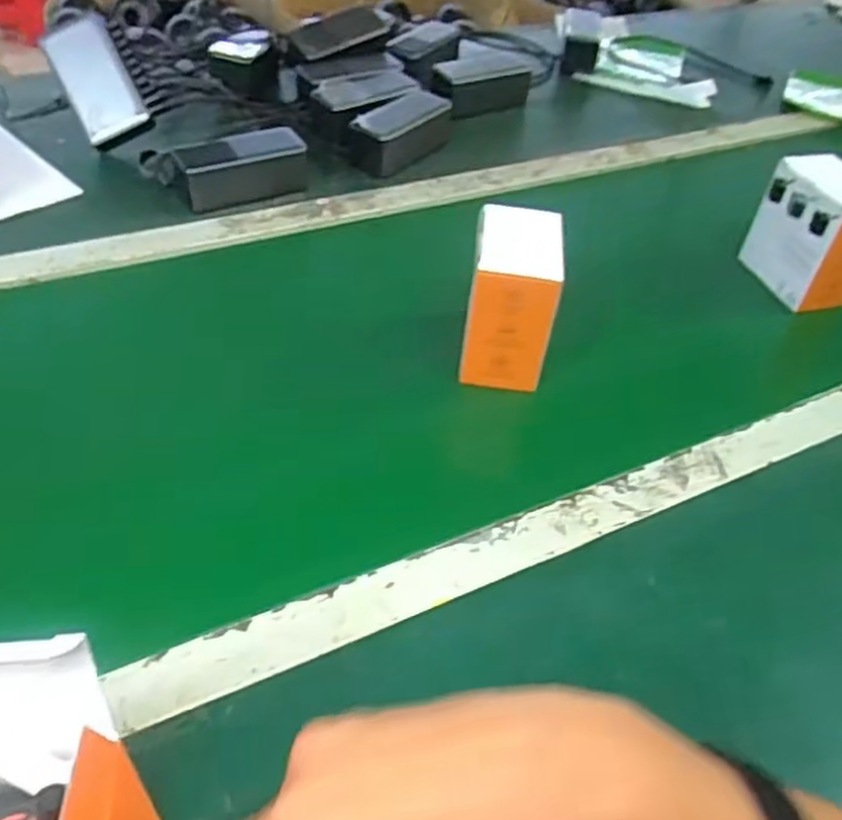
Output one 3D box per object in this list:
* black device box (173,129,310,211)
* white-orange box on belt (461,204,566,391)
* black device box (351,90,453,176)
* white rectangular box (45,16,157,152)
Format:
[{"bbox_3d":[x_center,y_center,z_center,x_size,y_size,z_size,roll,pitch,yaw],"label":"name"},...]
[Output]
[{"bbox_3d":[-0.185,-0.252,0.788,0.131,0.053,0.060,-24,52,-27],"label":"black device box"},{"bbox_3d":[0.074,-0.093,0.615,0.066,0.101,0.103,7,45,2],"label":"white-orange box on belt"},{"bbox_3d":[-0.021,-0.322,0.874,0.065,0.053,0.139,30,50,23],"label":"black device box"},{"bbox_3d":[-0.354,-0.358,0.820,0.078,0.130,0.018,-23,5,11],"label":"white rectangular box"}]

